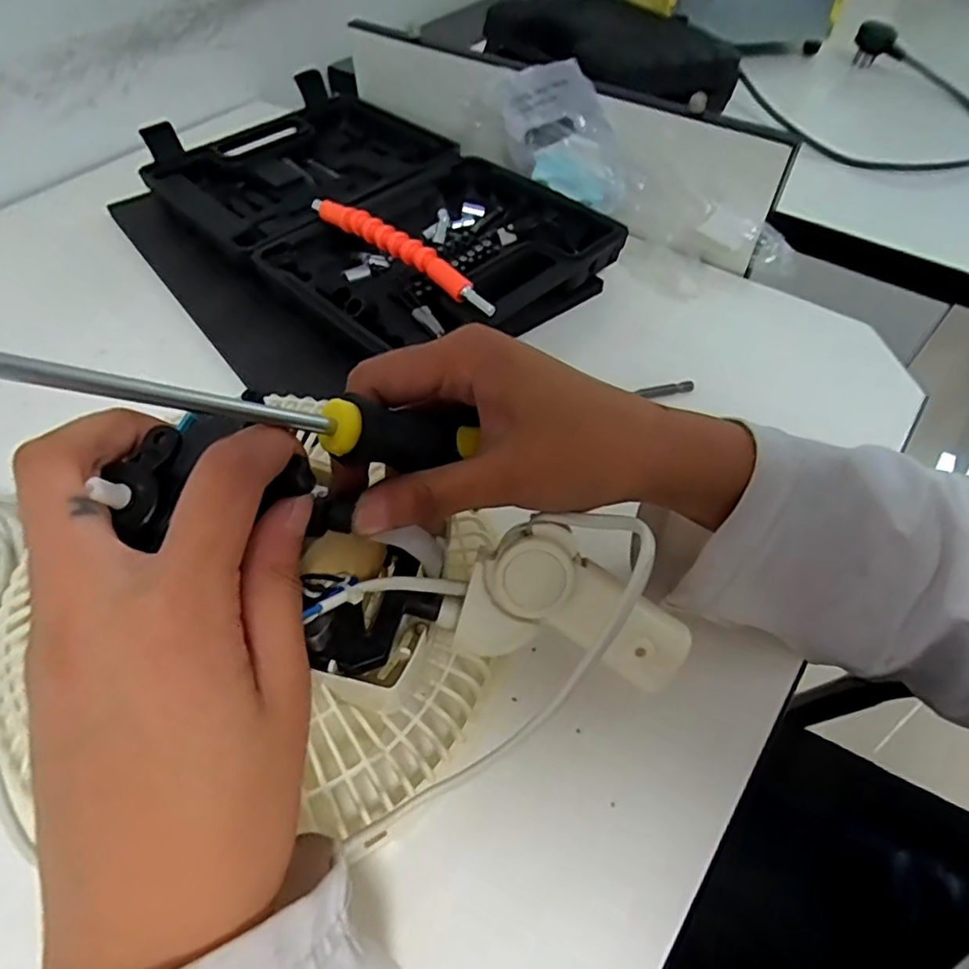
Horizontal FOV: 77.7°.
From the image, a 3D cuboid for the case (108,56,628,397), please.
[{"bbox_3d":[-0.108,-0.201,0.458,0.264,0.049,0.354,-37,62,-24],"label":"case"}]

